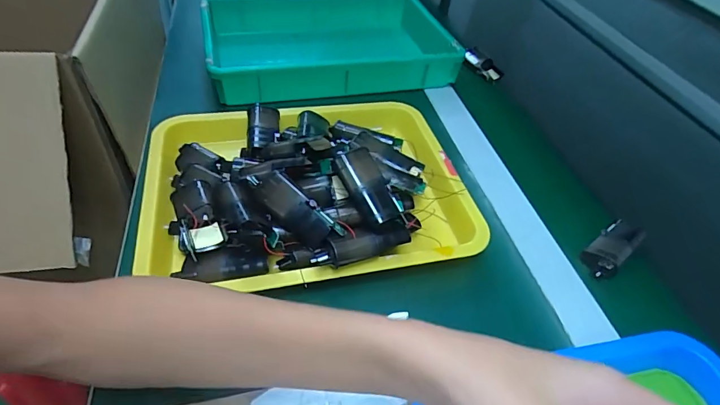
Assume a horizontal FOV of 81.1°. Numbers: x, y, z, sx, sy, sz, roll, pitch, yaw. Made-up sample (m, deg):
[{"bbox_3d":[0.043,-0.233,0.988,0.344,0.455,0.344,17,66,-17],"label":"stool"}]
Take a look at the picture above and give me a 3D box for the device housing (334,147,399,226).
[{"bbox_3d":[0.007,-0.015,0.397,0.036,0.022,0.074,-22,74,-24],"label":"device housing"}]

